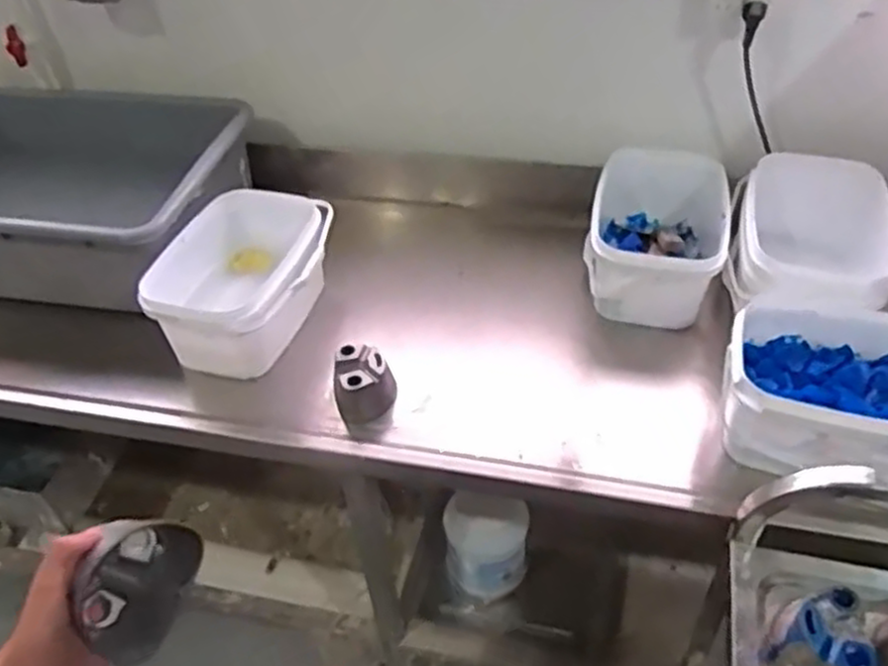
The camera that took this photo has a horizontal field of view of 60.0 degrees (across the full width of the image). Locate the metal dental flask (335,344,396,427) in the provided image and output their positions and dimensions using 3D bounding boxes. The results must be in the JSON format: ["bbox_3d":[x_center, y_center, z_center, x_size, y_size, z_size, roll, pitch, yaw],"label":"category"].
[{"bbox_3d":[-0.111,0.074,1.070,0.087,0.072,0.092,-11,44,-8],"label":"metal dental flask"}]

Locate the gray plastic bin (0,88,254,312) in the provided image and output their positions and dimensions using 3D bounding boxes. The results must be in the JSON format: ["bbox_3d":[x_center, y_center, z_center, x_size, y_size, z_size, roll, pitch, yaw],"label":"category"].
[{"bbox_3d":[-0.700,-0.239,1.346,0.722,0.213,0.428,8,45,11],"label":"gray plastic bin"}]

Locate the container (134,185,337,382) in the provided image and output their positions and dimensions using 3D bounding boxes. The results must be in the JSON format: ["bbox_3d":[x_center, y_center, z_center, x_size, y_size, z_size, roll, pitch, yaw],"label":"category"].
[{"bbox_3d":[-0.301,-0.078,1.162,0.240,0.131,0.276,8,45,11],"label":"container"}]

